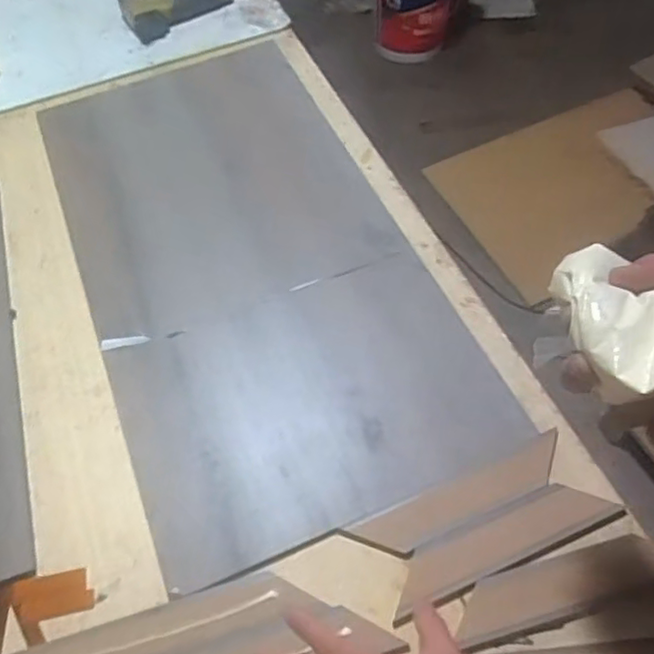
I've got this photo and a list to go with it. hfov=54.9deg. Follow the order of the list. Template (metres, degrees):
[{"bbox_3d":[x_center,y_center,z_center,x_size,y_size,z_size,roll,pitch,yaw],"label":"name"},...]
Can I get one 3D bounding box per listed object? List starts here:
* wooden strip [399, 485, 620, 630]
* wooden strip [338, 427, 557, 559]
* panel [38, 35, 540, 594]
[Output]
[{"bbox_3d":[0.150,0.185,0.545,0.208,0.004,0.048,-21,58,-10],"label":"wooden strip"},{"bbox_3d":[0.121,0.154,0.565,0.208,0.008,0.042,-22,58,-11],"label":"wooden strip"},{"bbox_3d":[-0.102,-0.105,0.744,0.363,0.021,0.702,-21,58,-10],"label":"panel"}]

